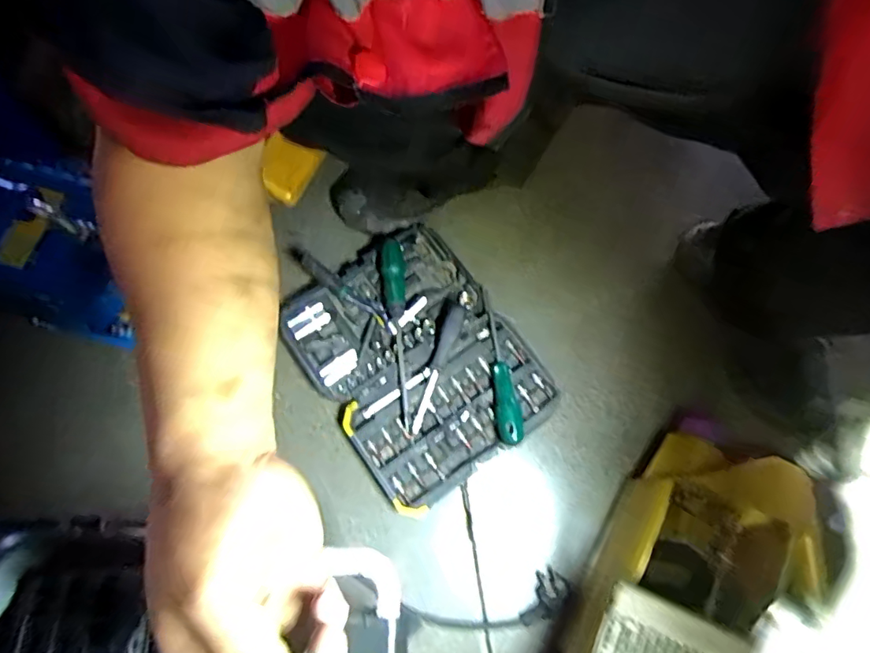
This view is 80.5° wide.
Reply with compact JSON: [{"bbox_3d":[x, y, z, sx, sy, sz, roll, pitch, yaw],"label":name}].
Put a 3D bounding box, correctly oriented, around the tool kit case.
[{"bbox_3d":[-0.025,0.039,0.647,0.244,0.061,0.302,-35,76,-11],"label":"tool kit case"}]

